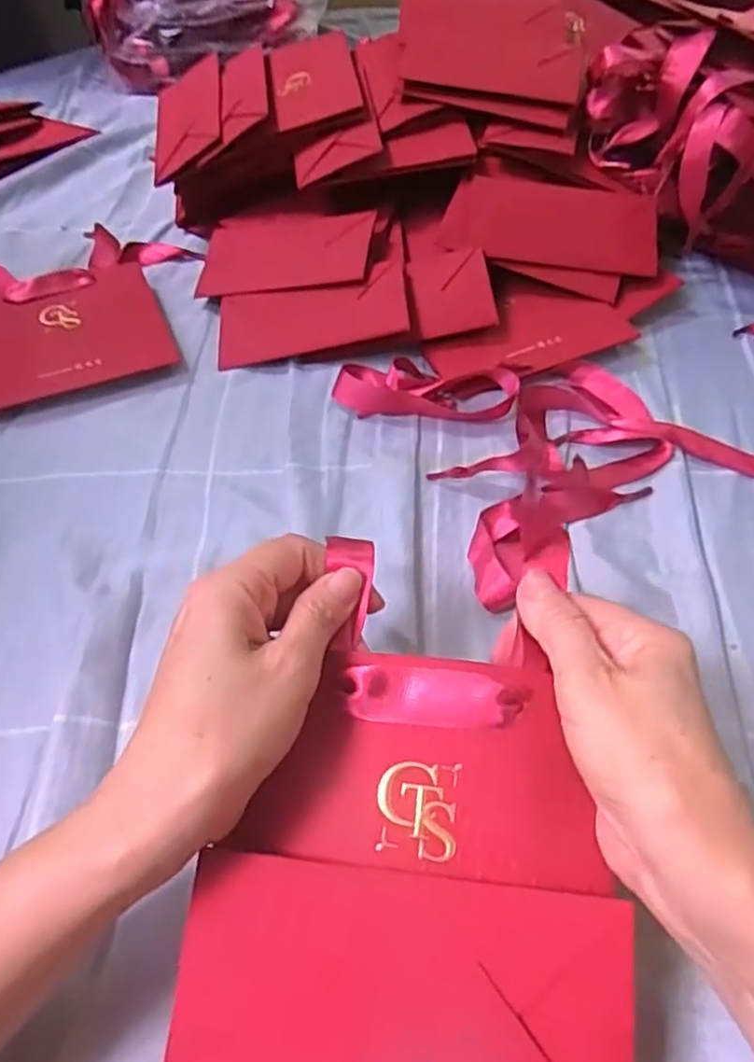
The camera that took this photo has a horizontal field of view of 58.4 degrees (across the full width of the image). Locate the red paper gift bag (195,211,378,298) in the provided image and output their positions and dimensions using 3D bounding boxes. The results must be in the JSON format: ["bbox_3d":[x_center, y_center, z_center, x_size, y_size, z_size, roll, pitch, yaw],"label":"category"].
[{"bbox_3d":[-0.069,-0.215,0.516,0.136,0.007,0.081,2,64,17],"label":"red paper gift bag"}]

